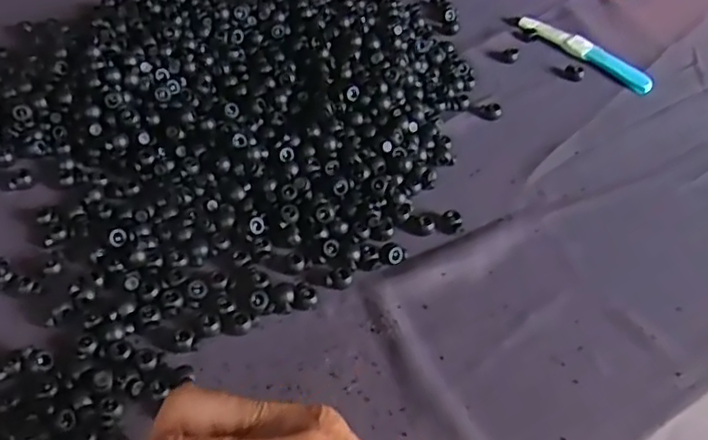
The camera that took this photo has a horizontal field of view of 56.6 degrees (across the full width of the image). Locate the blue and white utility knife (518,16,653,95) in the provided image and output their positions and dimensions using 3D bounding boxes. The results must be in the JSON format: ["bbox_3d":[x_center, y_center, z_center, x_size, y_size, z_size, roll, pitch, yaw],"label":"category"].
[{"bbox_3d":[0.225,-0.166,0.643,0.021,0.013,0.146,-30,56,-30],"label":"blue and white utility knife"}]

